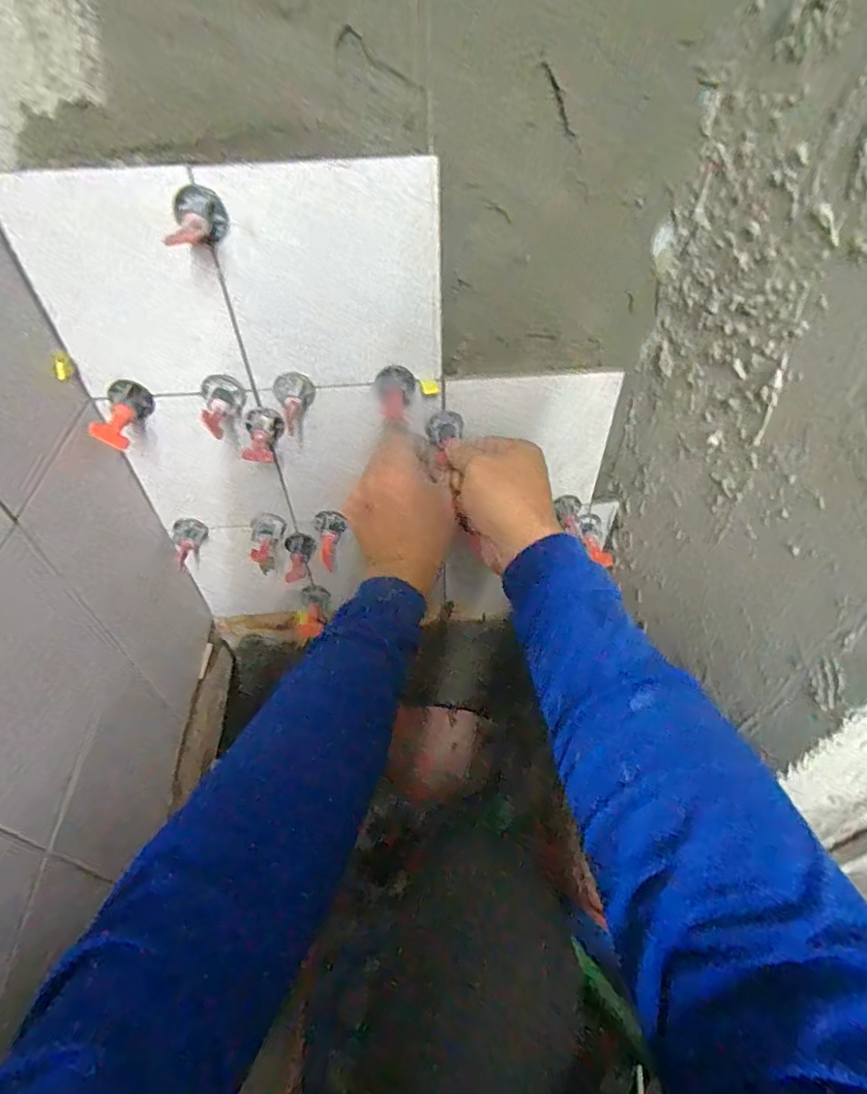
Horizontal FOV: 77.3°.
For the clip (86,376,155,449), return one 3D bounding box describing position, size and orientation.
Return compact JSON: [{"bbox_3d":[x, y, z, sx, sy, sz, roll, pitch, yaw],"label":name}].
[{"bbox_3d":[-0.233,-0.098,0.409,0.031,0.032,0.053,-6,48,-4],"label":"clip"}]

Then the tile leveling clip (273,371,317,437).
[{"bbox_3d":[-0.105,-0.114,0.419,0.031,0.028,0.041,-15,49,-11],"label":"tile leveling clip"}]

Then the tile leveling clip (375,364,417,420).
[{"bbox_3d":[-0.029,-0.120,0.425,0.030,0.033,0.033,-4,48,-1],"label":"tile leveling clip"}]

